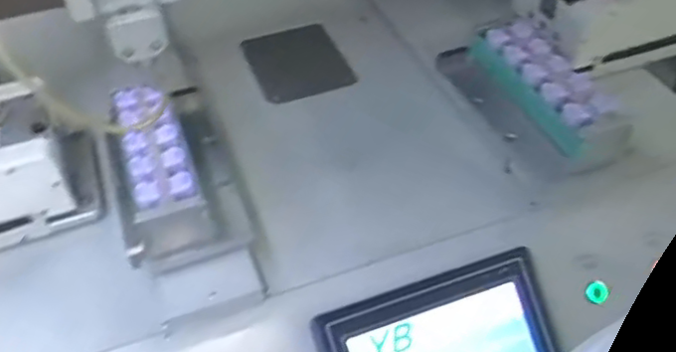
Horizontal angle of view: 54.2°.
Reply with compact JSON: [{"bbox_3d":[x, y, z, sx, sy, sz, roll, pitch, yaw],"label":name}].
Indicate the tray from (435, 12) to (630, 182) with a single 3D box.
[{"bbox_3d":[0.187,-0.087,0.644,0.085,0.056,0.199,-18,47,-14],"label":"tray"}]

